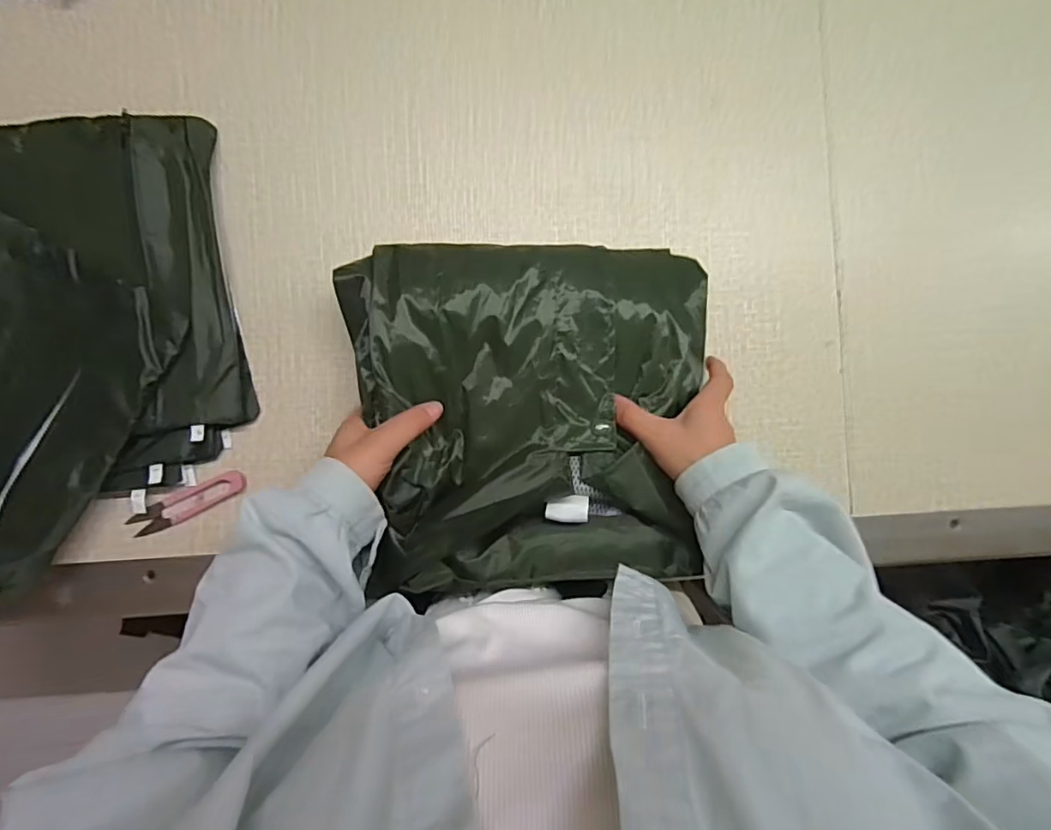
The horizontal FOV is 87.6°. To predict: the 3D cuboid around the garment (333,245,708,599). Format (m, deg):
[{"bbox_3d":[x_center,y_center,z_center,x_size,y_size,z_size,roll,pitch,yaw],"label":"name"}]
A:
[{"bbox_3d":[0.009,-0.005,0.417,0.271,0.049,0.255,-2,86,-3],"label":"garment"}]

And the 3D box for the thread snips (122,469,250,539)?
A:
[{"bbox_3d":[-0.289,0.076,0.471,0.102,0.010,0.026,-26,88,-4],"label":"thread snips"}]

